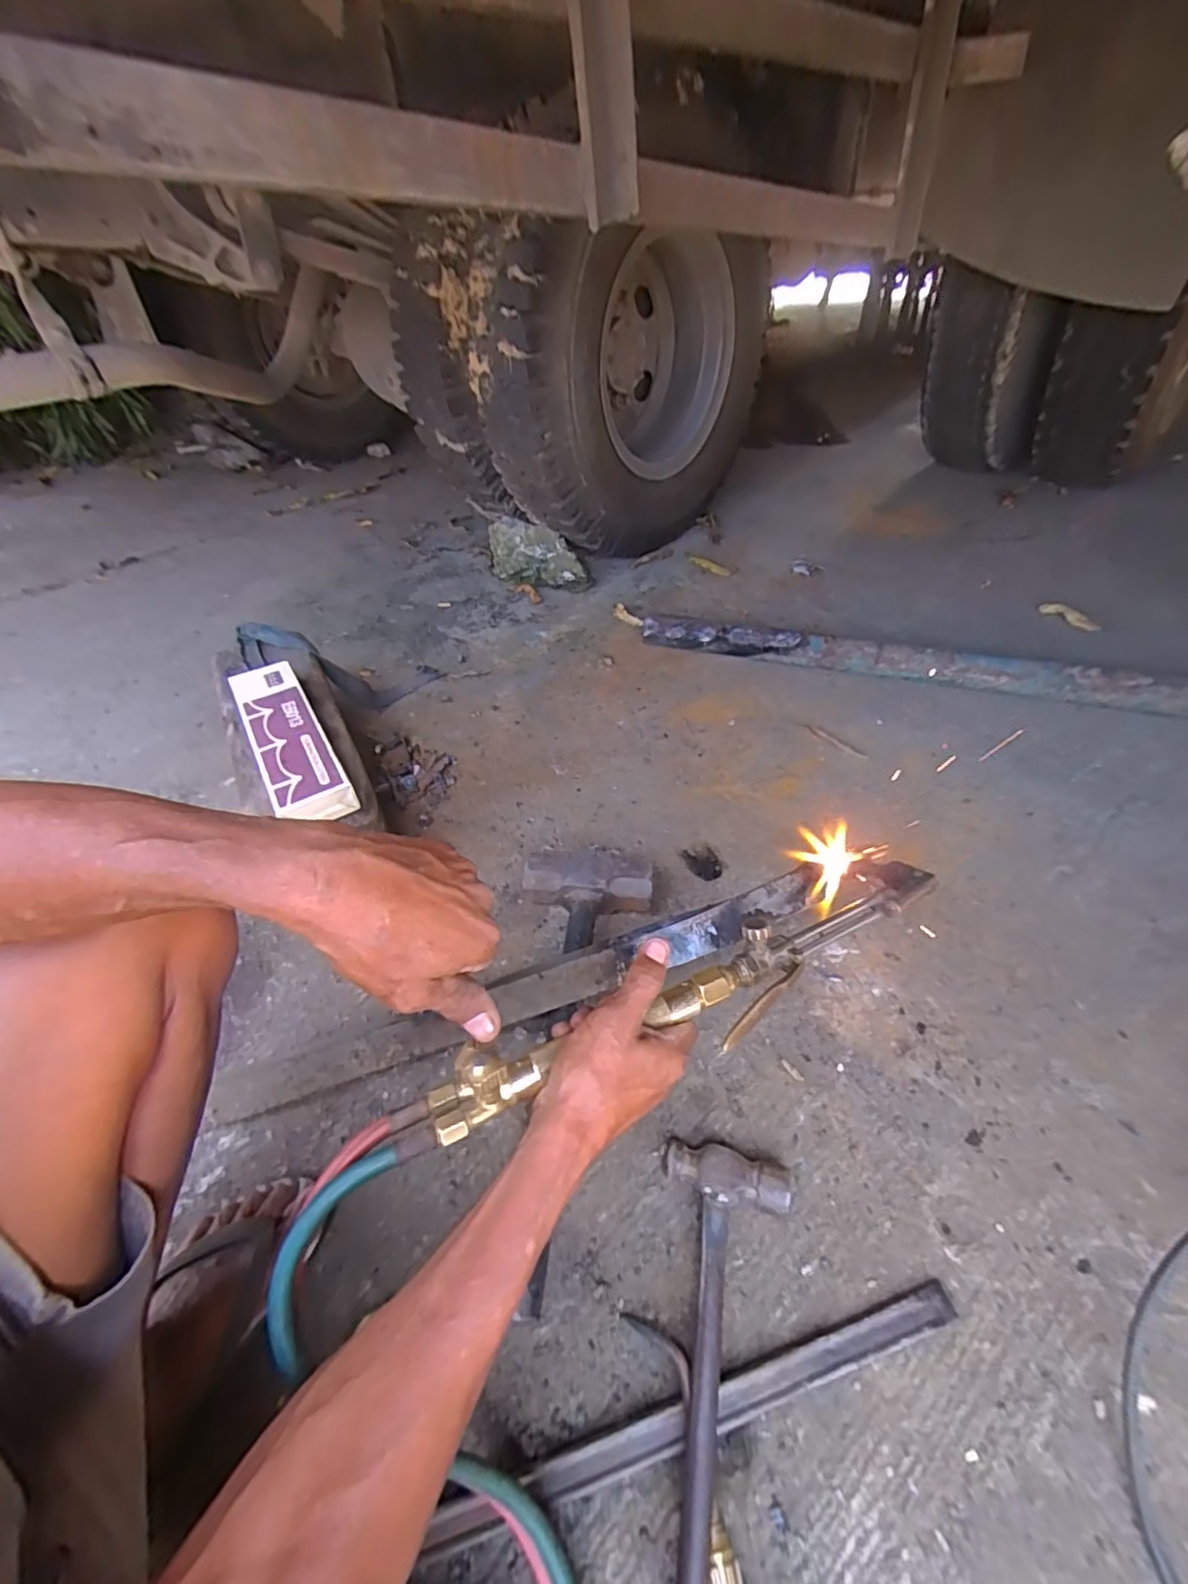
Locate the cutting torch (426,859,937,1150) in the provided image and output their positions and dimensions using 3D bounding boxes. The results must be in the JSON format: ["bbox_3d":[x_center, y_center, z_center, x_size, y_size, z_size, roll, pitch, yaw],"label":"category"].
[{"bbox_3d":[0.106,0.143,0.455,0.458,0.046,0.080,-16,43,-24],"label":"cutting torch"}]

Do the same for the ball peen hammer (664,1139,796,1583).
[{"bbox_3d":[0.094,0.415,0.444,0.102,0.045,0.262,4,45,12],"label":"ball peen hammer"}]

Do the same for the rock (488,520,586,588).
[{"bbox_3d":[-0.143,-0.537,1.380,0.243,0.124,0.097,27,53,31],"label":"rock"}]

